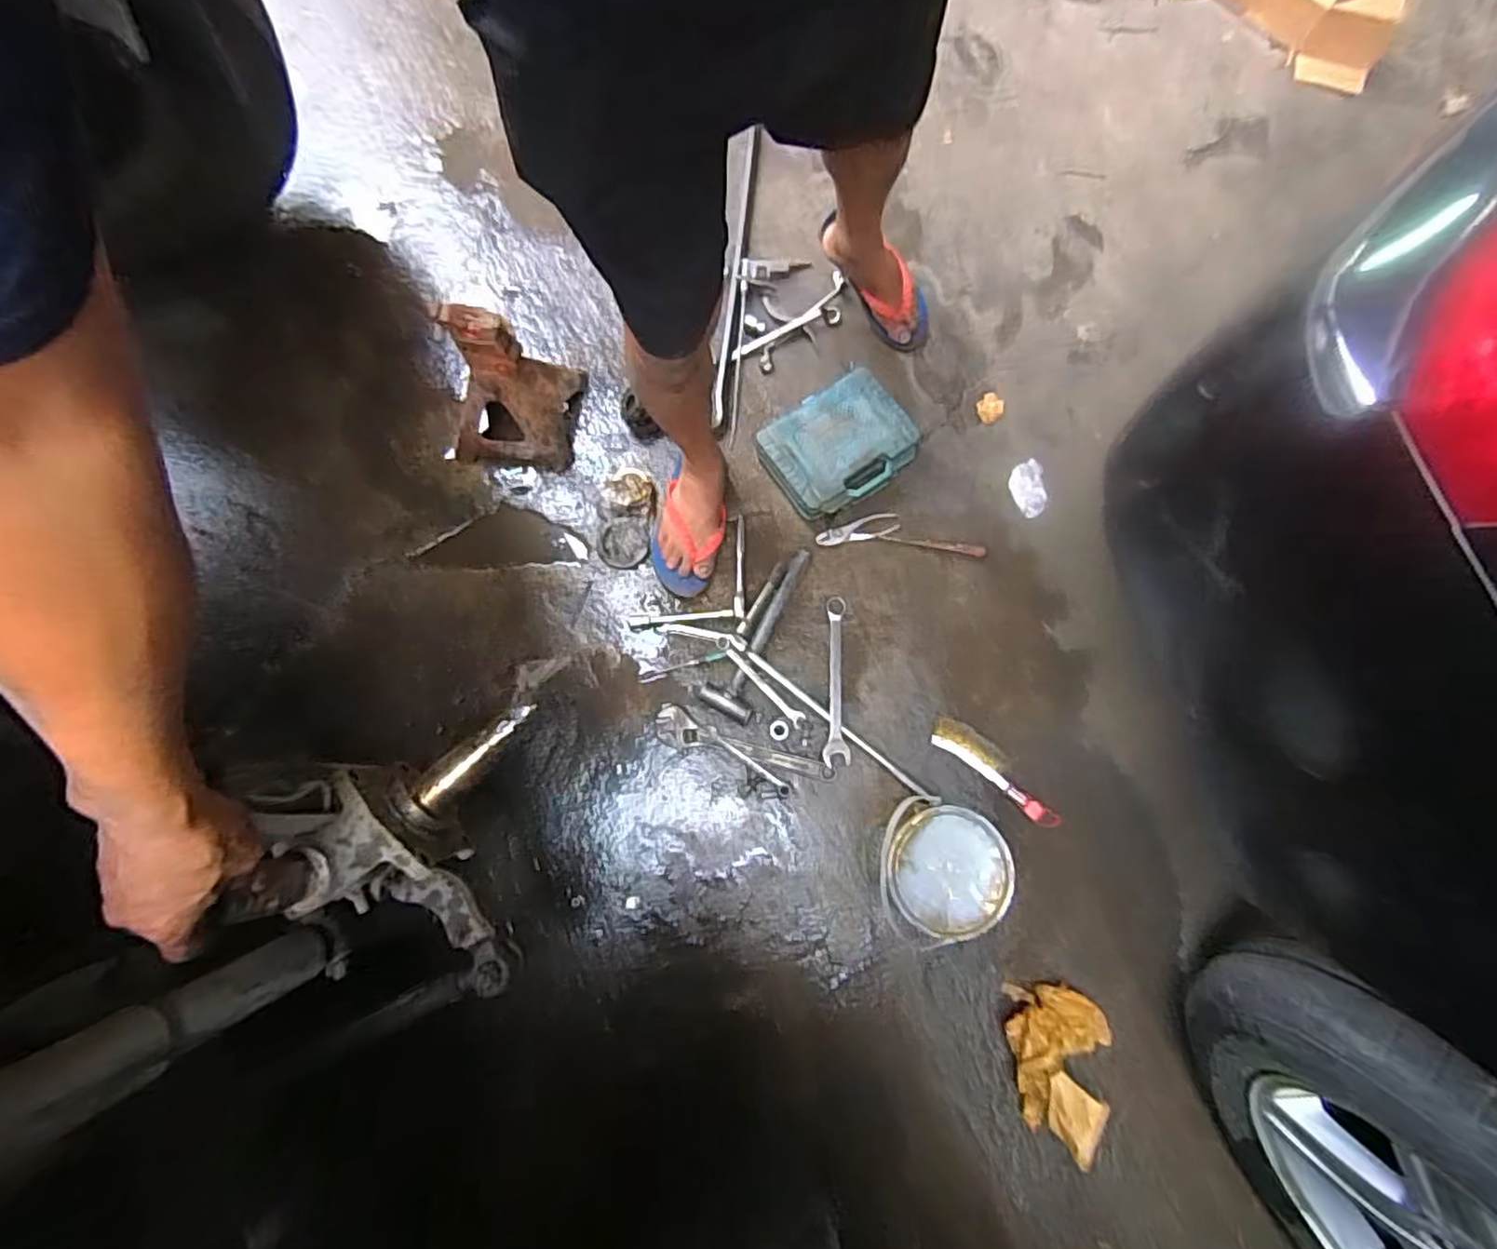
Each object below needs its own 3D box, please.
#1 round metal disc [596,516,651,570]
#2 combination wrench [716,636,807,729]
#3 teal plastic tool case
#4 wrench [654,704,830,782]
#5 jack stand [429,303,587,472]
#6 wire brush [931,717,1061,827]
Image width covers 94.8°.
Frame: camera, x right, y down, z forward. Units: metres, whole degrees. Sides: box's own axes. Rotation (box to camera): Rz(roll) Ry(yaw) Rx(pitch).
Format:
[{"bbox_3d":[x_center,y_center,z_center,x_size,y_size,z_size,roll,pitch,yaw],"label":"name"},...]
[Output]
[{"bbox_3d":[-0.212,-0.139,1.169,0.085,0.011,0.084,0,80,-1],"label":"round metal disc"},{"bbox_3d":[0.017,0.092,1.118,0.188,0.013,0.025,44,82,7],"label":"combination wrench"},{"bbox_3d":[0.155,-0.308,1.185,0.241,0.057,0.189,-34,82,-6],"label":"teal plastic tool case"},{"bbox_3d":[-0.010,0.202,1.104,0.293,0.019,0.058,19,80,3],"label":"wrench"},{"bbox_3d":[-0.395,-0.383,1.087,0.193,0.248,0.181,5,80,0],"label":"jack stand"},{"bbox_3d":[0.400,0.232,1.106,0.235,0.018,0.054,38,81,6],"label":"wire brush"}]

